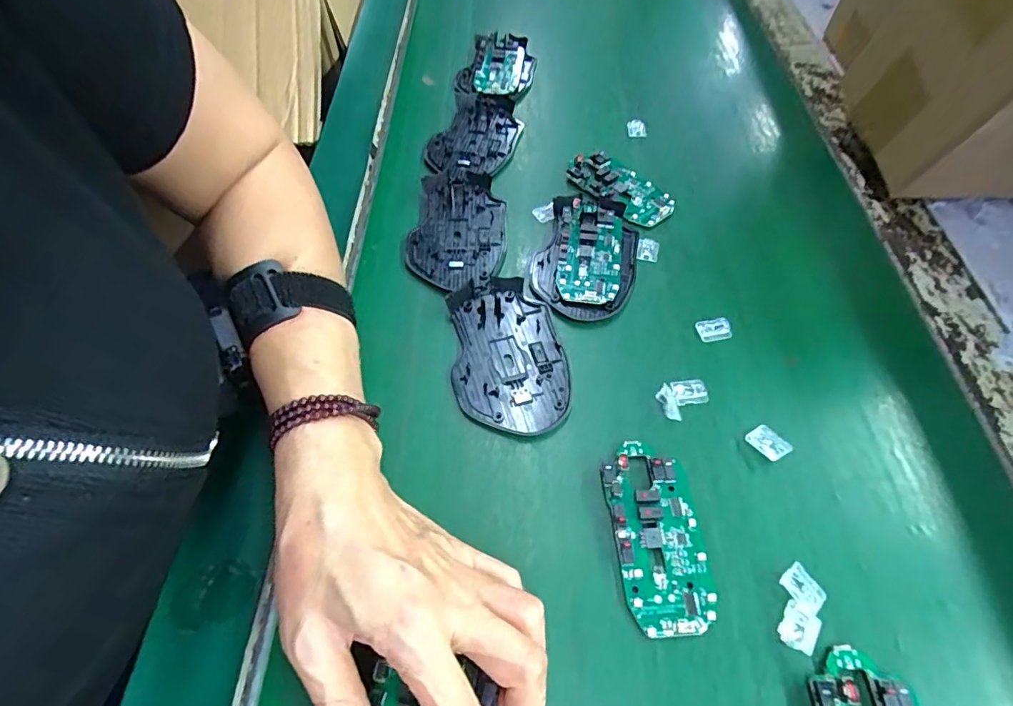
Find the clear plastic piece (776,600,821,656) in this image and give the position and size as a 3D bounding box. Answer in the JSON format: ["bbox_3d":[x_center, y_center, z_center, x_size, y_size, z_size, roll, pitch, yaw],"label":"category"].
[{"bbox_3d":[0.142,0.133,0.244,0.016,0.004,0.019,32,63,20],"label":"clear plastic piece"}]

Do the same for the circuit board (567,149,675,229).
[{"bbox_3d":[0.096,-0.139,0.420,0.042,0.010,0.088,-39,70,-18],"label":"circuit board"}]

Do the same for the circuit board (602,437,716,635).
[{"bbox_3d":[0.080,0.094,0.269,0.046,0.011,0.097,-5,57,-2],"label":"circuit board"}]

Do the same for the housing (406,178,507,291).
[{"bbox_3d":[-0.036,-0.092,0.382,0.069,0.011,0.102,7,58,6],"label":"housing"}]

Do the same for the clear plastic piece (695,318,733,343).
[{"bbox_3d":[0.141,-0.016,0.342,0.021,0.007,0.016,-10,58,-5],"label":"clear plastic piece"}]

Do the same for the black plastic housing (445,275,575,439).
[{"bbox_3d":[-0.001,-0.001,0.331,0.073,0.006,0.111,-12,58,-6],"label":"black plastic housing"}]

